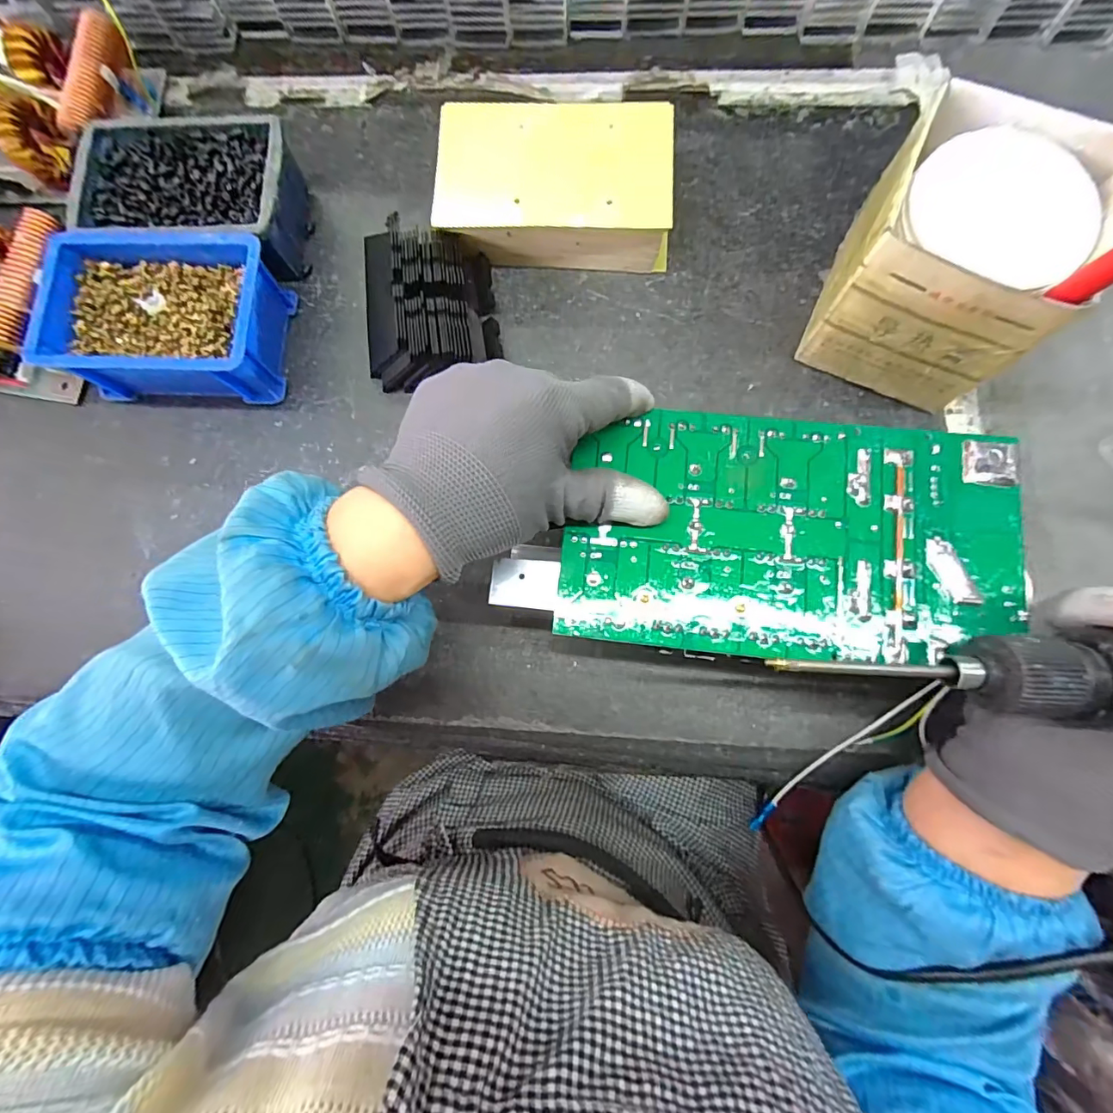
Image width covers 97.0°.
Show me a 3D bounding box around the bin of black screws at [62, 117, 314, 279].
[{"bbox_3d":[-0.263,-0.264,0.365,0.153,0.053,0.100,10,81,4],"label":"bin of black screws"}]

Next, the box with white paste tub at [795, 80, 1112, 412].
[{"bbox_3d":[0.237,-0.178,0.307,0.103,0.109,0.114,25,83,6],"label":"box with white paste tub"}]

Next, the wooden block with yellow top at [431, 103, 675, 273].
[{"bbox_3d":[0.000,-0.269,0.364,0.163,0.045,0.107,2,81,3],"label":"wooden block with yellow top"}]

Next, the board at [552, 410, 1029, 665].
[{"bbox_3d":[0.118,-0.011,0.249,0.221,0.005,0.122,5,81,3],"label":"board"}]

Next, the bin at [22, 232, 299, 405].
[{"bbox_3d":[-0.272,-0.167,0.348,0.148,0.051,0.108,4,81,3],"label":"bin"}]

